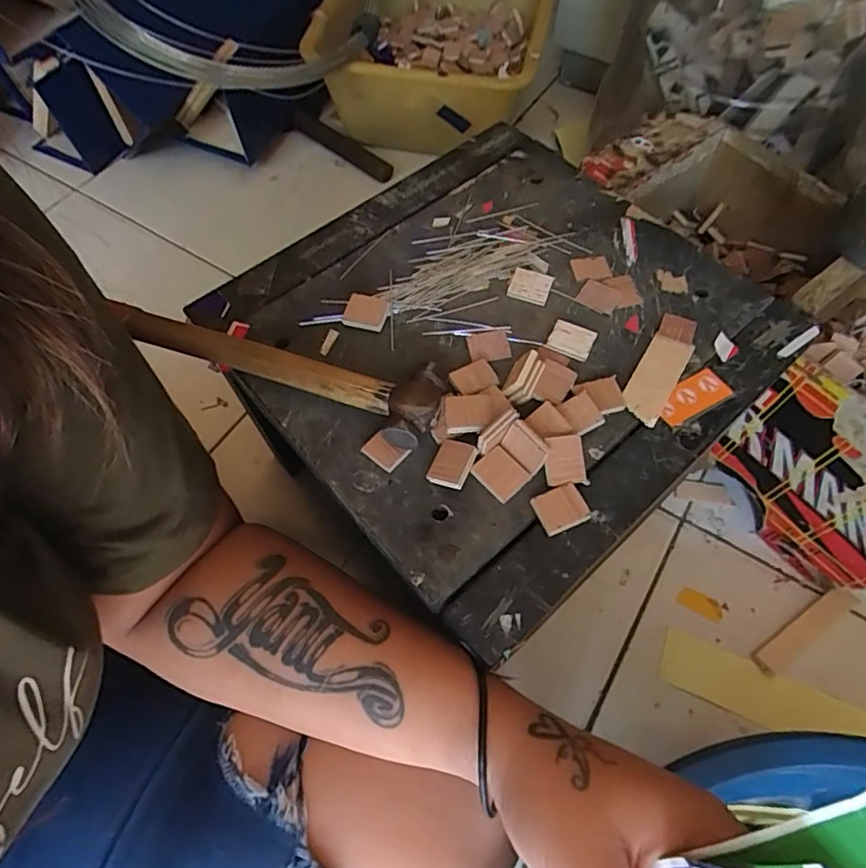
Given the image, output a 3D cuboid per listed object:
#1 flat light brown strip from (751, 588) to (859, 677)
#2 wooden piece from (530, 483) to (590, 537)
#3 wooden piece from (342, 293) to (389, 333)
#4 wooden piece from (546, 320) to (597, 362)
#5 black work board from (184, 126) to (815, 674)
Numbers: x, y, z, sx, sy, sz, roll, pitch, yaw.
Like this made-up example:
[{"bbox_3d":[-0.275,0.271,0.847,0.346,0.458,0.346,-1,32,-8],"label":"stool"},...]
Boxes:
[{"bbox_3d":[0.298,0.157,0.431,0.102,0.008,0.022,-29,66,-14],"label":"flat light brown strip"},{"bbox_3d":[0.063,0.037,0.266,0.024,0.004,0.021,-23,65,-11],"label":"wooden piece"},{"bbox_3d":[-0.041,-0.073,0.325,0.026,0.008,0.021,12,63,7],"label":"wooden piece"},{"bbox_3d":[0.081,-0.055,0.316,0.024,0.006,0.020,25,65,13],"label":"wooden piece"},{"bbox_3d":[0.034,-0.070,0.320,0.279,0.020,0.270,-40,69,-18],"label":"black work board"}]

